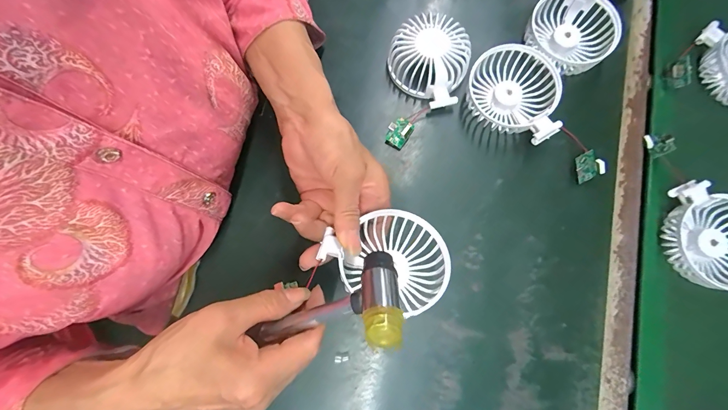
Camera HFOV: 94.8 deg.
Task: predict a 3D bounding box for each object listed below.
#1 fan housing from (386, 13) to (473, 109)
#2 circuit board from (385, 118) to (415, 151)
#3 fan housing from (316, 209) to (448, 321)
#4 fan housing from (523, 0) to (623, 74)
[{"bbox_3d":[0.075,-0.157,0.362,0.087,0.038,0.080,0,78,1],"label":"fan housing"},{"bbox_3d":[0.038,-0.077,0.359,0.024,0.016,0.032,30,80,7],"label":"circuit board"},{"bbox_3d":[0.021,0.042,0.287,0.102,0.034,0.078,24,80,6],"label":"fan housing"},{"bbox_3d":[0.225,-0.188,0.370,0.097,0.035,0.091,-30,79,-5],"label":"fan housing"}]

